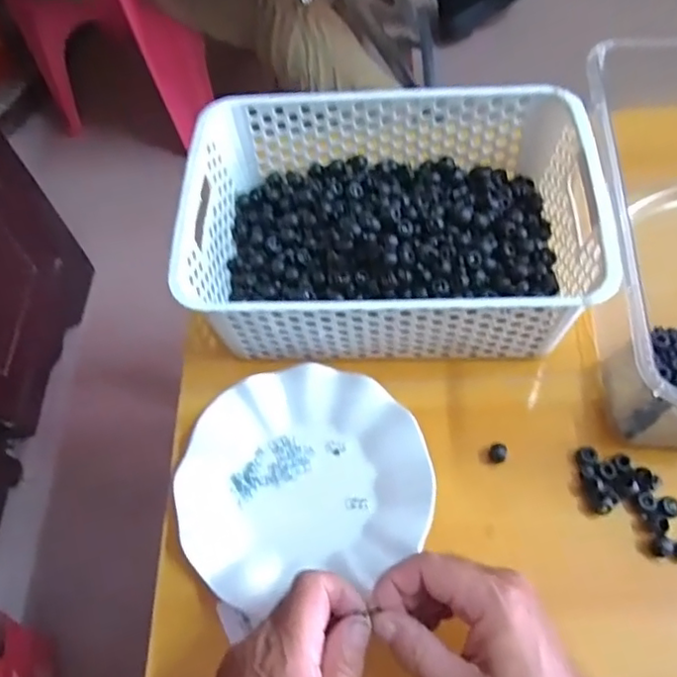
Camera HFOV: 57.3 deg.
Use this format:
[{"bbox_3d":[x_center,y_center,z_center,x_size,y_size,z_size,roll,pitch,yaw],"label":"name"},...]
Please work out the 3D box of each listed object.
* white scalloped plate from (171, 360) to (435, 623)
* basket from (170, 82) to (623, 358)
[{"bbox_3d":[-0.026,0.104,0.464,0.179,0.024,0.164,-2,61,3],"label":"white scalloped plate"},{"bbox_3d":[0.034,-0.089,0.513,0.296,0.109,0.207,1,61,5],"label":"basket"}]

